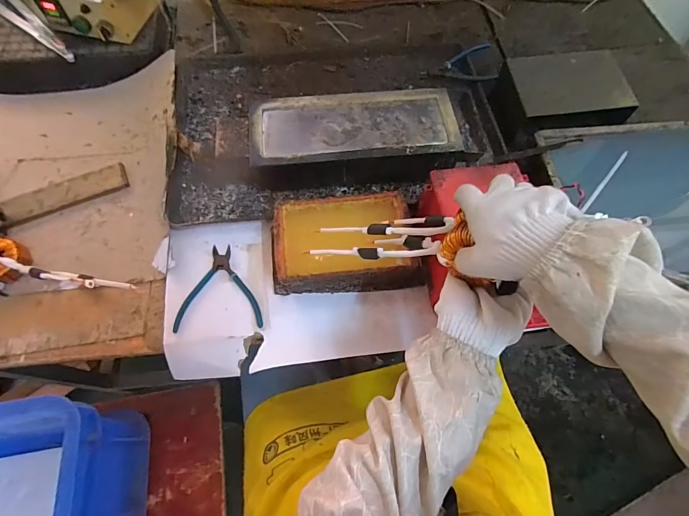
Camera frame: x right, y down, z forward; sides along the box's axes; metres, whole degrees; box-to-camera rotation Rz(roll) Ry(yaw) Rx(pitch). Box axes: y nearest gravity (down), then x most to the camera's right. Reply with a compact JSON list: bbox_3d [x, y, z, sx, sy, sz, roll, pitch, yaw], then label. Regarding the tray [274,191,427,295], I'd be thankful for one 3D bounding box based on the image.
[{"bbox_3d":[0.001,-0.026,0.566,0.220,0.066,0.143,-6,65,-3],"label":"tray"}]

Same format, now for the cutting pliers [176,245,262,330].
[{"bbox_3d":[-0.189,0.043,0.566,0.124,0.008,0.131,-4,65,-3],"label":"cutting pliers"}]

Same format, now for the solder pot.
[{"bbox_3d":[0.026,-0.200,0.649,0.359,0.101,0.151,-4,65,-3],"label":"solder pot"}]

